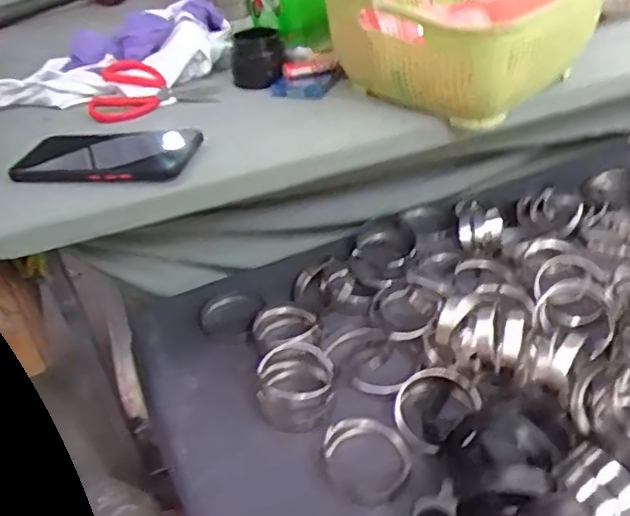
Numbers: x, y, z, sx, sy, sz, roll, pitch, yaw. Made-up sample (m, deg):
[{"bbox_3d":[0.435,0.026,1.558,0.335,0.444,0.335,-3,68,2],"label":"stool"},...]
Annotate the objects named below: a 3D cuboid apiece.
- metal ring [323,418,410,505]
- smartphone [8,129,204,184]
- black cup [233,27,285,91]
[{"bbox_3d":[0.041,0.163,0.524,0.065,0.023,0.080,-18,39,-15],"label":"metal ring"},{"bbox_3d":[-0.193,-0.093,0.595,0.157,0.016,0.085,1,38,10],"label":"smartphone"},{"bbox_3d":[-0.067,-0.236,0.751,0.063,0.053,0.064,-8,37,-2],"label":"black cup"}]

